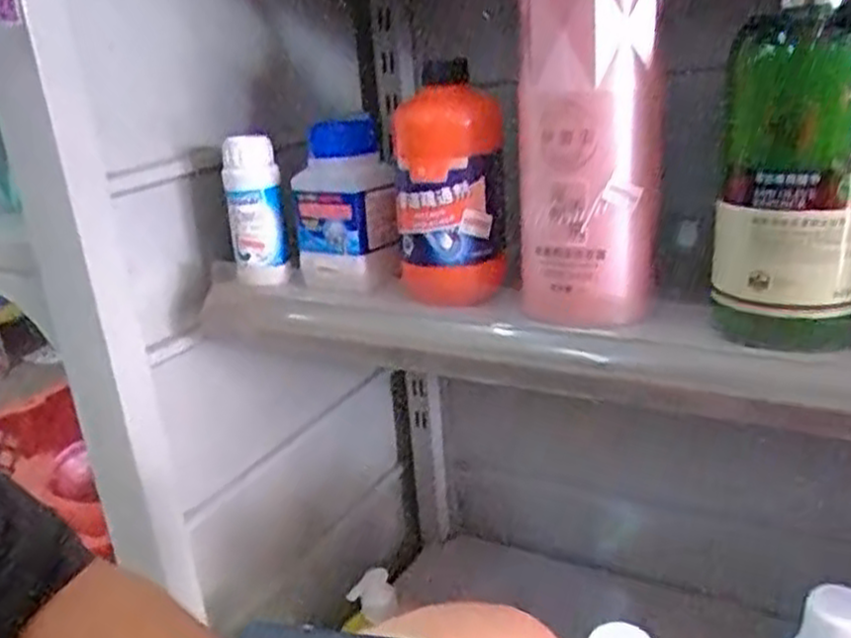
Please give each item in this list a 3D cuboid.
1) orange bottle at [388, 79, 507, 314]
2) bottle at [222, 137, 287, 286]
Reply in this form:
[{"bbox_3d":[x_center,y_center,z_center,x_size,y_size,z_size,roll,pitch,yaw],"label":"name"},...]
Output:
[{"bbox_3d":[0.013,-0.076,0.504,0.061,0.127,0.065,-8,20,-6],"label":"orange bottle"},{"bbox_3d":[-0.125,-0.078,0.581,0.039,0.106,0.034,-12,21,-15],"label":"bottle"}]

